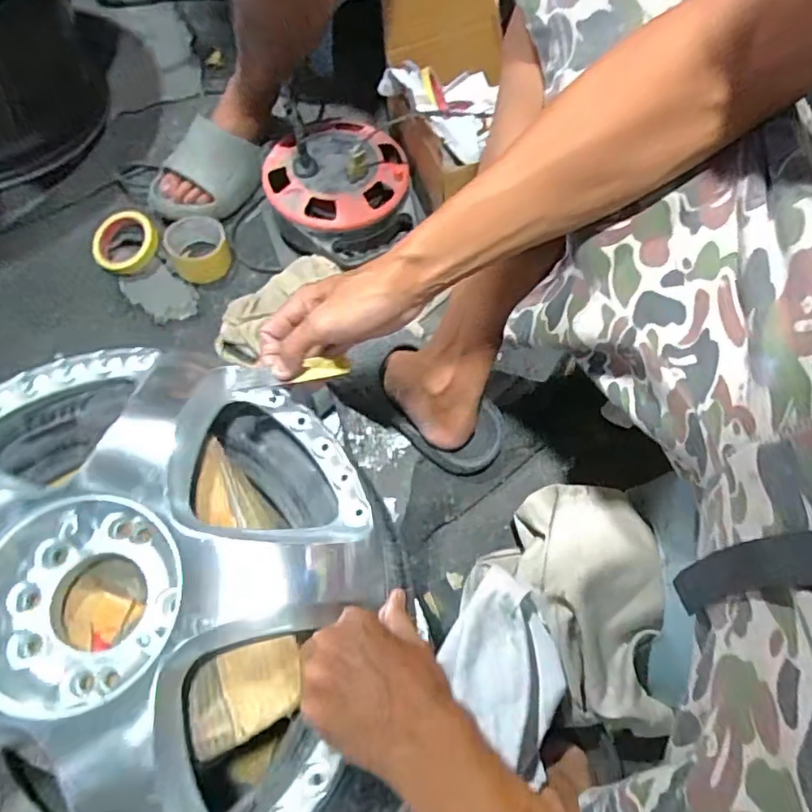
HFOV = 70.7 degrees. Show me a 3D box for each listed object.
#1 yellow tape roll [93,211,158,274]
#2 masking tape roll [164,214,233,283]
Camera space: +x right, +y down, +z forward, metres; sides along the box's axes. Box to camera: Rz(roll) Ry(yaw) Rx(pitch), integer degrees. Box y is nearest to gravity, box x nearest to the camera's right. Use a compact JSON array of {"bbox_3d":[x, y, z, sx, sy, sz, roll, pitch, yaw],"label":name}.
[{"bbox_3d":[-0.426,-0.249,0.868,0.094,0.028,0.099,-1,63,2],"label":"yellow tape roll"},{"bbox_3d":[-0.301,-0.228,0.836,0.081,0.060,0.080,-1,63,2],"label":"masking tape roll"}]

